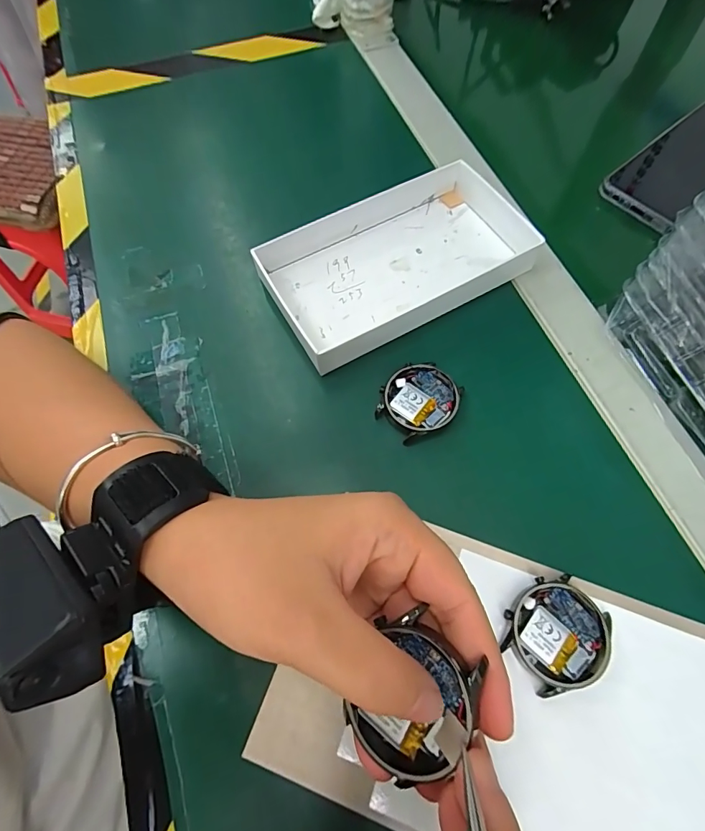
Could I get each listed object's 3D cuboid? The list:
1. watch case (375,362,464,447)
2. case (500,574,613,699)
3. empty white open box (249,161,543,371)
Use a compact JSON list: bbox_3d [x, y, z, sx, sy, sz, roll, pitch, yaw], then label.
[{"bbox_3d":[0.042,-0.010,0.262,0.050,0.007,0.043,-41,72,-17],"label":"watch case"},{"bbox_3d":[0.100,0.108,0.210,0.047,0.010,0.046,-40,72,-16],"label":"case"},{"bbox_3d":[0.036,-0.110,0.299,0.188,0.030,0.098,-29,69,-12],"label":"empty white open box"}]

